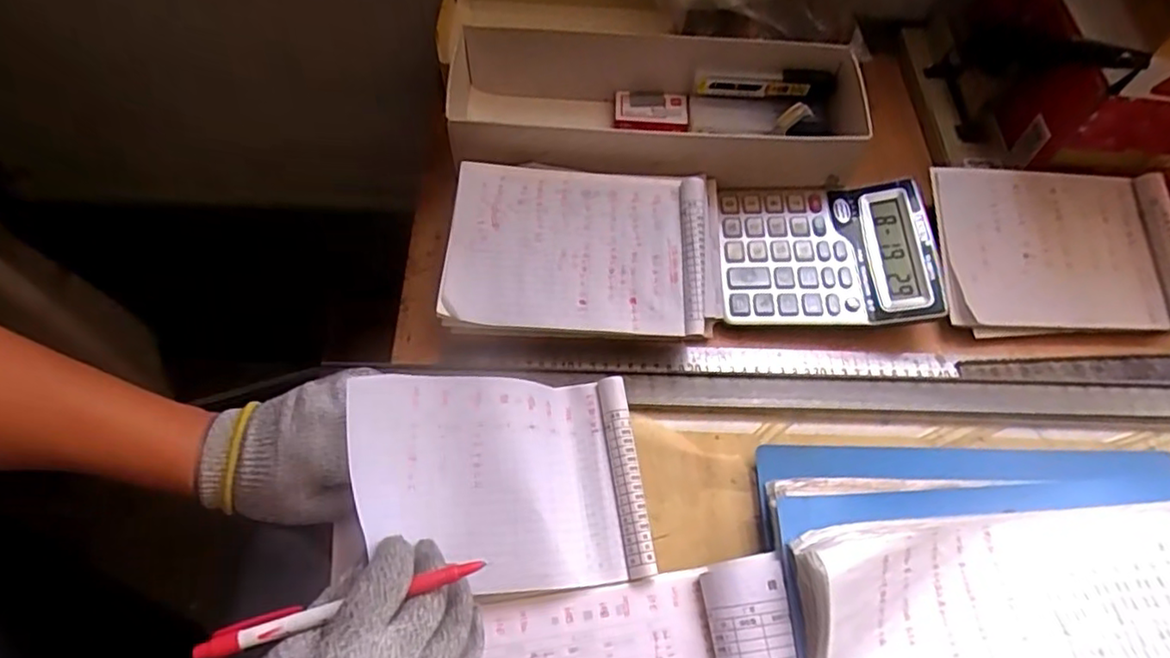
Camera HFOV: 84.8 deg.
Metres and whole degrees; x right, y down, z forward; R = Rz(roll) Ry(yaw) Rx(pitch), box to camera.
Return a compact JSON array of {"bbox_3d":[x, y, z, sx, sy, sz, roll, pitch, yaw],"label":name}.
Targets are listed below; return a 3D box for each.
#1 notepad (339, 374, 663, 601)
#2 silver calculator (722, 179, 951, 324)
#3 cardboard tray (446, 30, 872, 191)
[{"bbox_3d":[-0.048,0.091,0.403,0.169,0.067,0.137,-8,63,-6],"label":"notepad"},{"bbox_3d":[0.199,-0.067,0.531,0.169,0.030,0.133,3,62,0],"label":"silver calculator"},{"bbox_3d":[0.063,-0.188,0.562,0.354,0.083,0.145,0,62,-2],"label":"cardboard tray"}]

